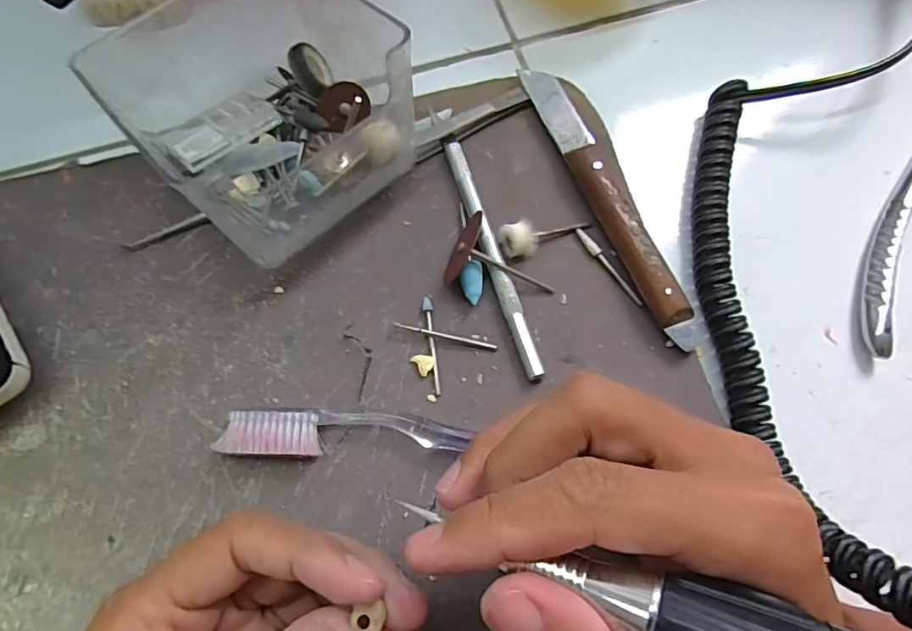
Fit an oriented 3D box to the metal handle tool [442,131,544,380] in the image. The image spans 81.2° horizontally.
[{"bbox_3d":[0.015,-0.029,0.236,0.009,0.007,0.121,-17,74,-6],"label":"metal handle tool"}]

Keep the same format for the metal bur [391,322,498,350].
[{"bbox_3d":[-0.004,0.008,0.226,0.044,0.005,0.004,12,73,3],"label":"metal bur"}]

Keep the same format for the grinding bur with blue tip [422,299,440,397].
[{"bbox_3d":[-0.010,0.012,0.225,0.004,0.004,0.042,-5,73,-3],"label":"grinding bur with blue tip"}]

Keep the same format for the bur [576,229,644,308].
[{"bbox_3d":[0.068,-0.021,0.236,0.004,0.004,0.044,-33,76,-10],"label":"bur"}]

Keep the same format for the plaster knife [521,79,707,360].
[{"bbox_3d":[0.068,-0.052,0.240,0.015,0.014,0.147,-23,75,-8],"label":"plaster knife"}]

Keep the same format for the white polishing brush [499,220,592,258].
[{"bbox_3d":[0.040,-0.035,0.237,0.042,0.011,0.014,-11,73,-17],"label":"white polishing brush"}]

